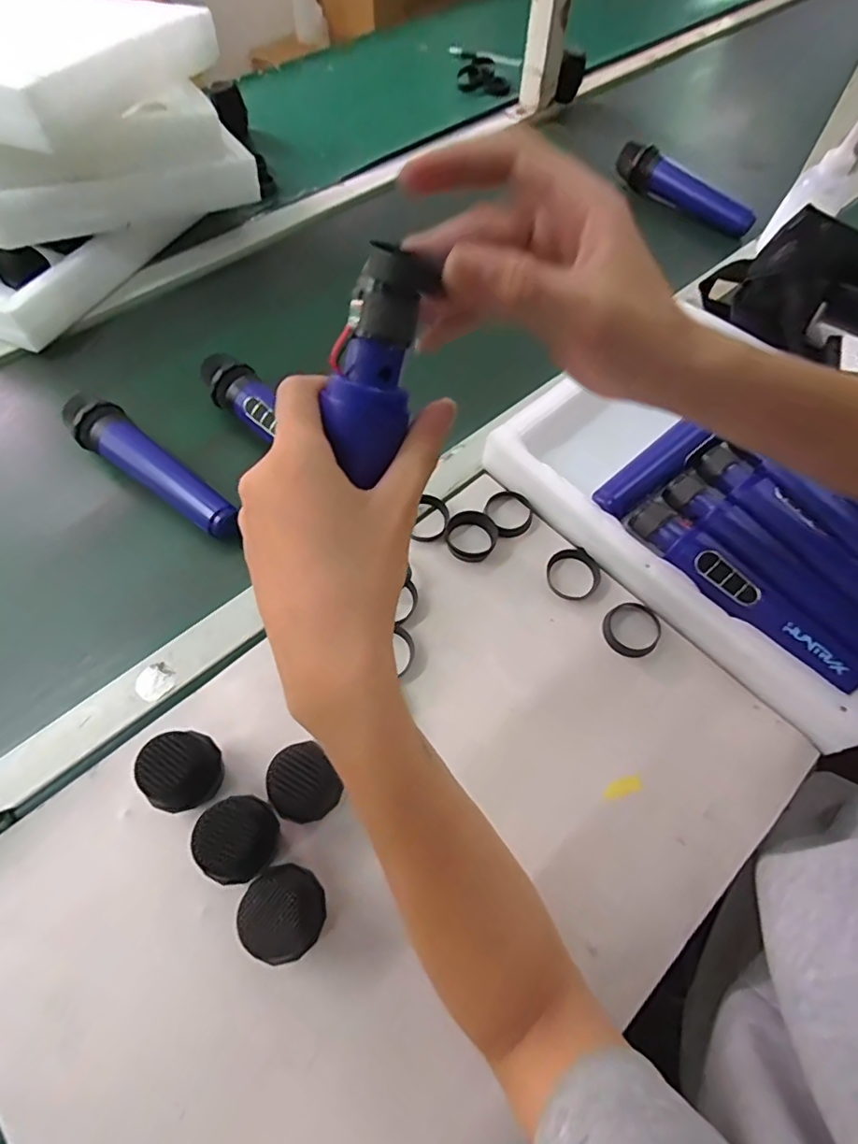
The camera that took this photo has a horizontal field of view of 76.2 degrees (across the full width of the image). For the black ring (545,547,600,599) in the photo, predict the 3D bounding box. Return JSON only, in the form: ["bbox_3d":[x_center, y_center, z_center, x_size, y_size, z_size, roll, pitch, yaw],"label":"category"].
[{"bbox_3d":[0.119,0.002,0.454,0.045,0.007,0.043,1,61,-2],"label":"black ring"}]

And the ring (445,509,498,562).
[{"bbox_3d":[0.035,-0.031,0.467,0.043,0.012,0.046,1,61,-2],"label":"ring"}]

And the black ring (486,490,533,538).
[{"bbox_3d":[0.070,-0.054,0.482,0.044,0.007,0.042,1,59,-2],"label":"black ring"}]

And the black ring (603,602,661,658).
[{"bbox_3d":[0.163,0.044,0.436,0.048,0.010,0.043,-36,68,-20],"label":"black ring"}]

